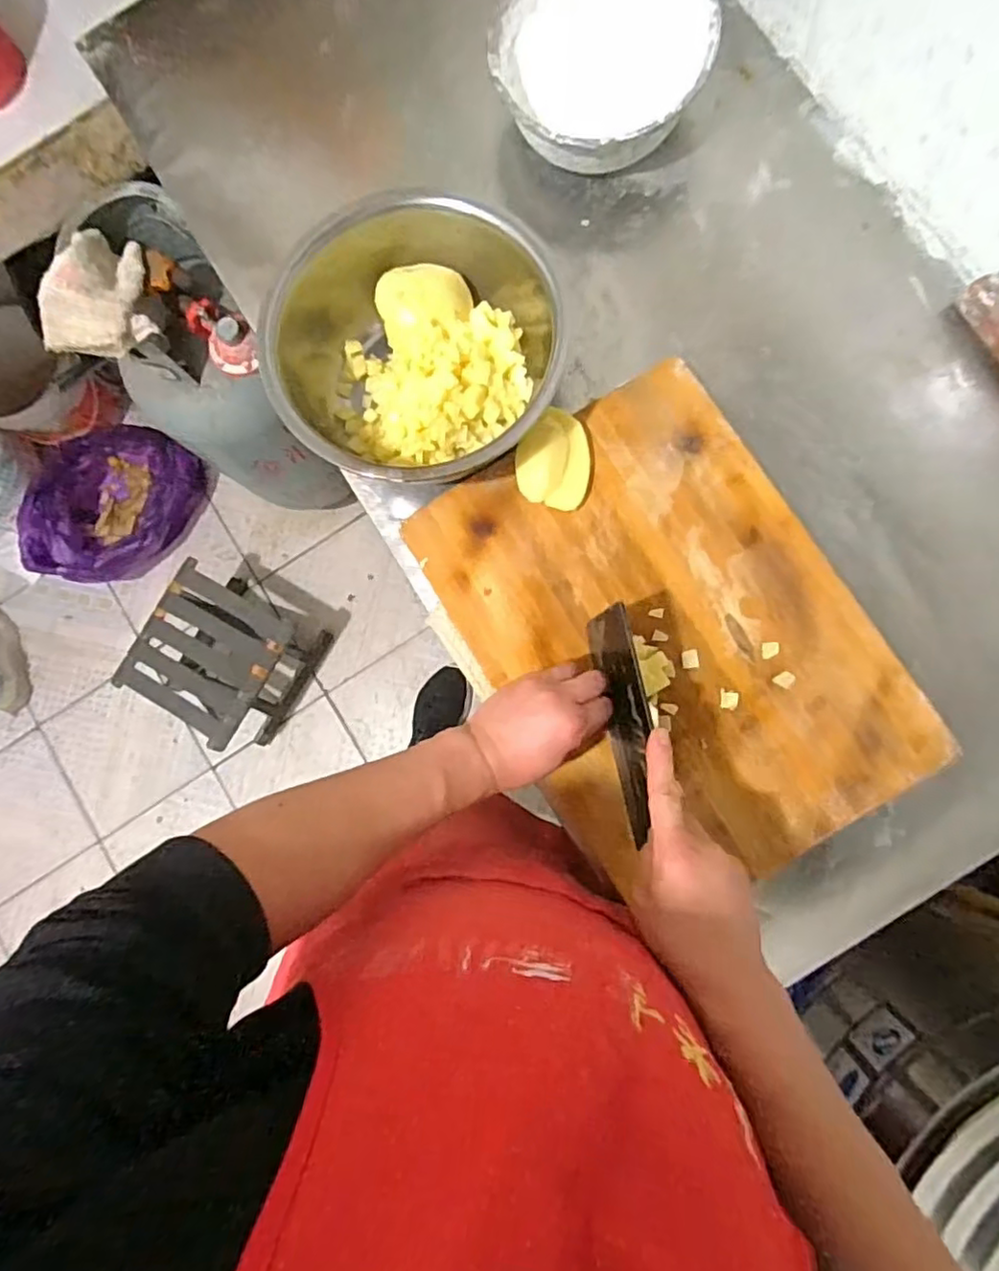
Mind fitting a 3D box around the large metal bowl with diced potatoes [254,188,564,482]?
[{"bbox_3d":[-0.064,-0.265,0.574,0.245,0.086,0.244,0,83,4],"label":"large metal bowl with diced potatoes"}]

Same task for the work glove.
[{"bbox_3d":[-0.484,-0.421,0.775,0.141,0.053,0.157,5,85,5],"label":"work glove"}]

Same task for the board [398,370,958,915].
[{"bbox_3d":[0.144,0.000,0.565,0.305,0.024,0.419,-30,82,0],"label":"board"}]

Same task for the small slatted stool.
[{"bbox_3d":[-0.544,0.045,1.291,0.271,0.227,0.271,31,88,6],"label":"small slatted stool"}]

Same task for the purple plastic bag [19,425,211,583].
[{"bbox_3d":[-0.851,-0.282,1.394,0.290,0.185,0.379,29,87,6],"label":"purple plastic bag"}]

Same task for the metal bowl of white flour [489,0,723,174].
[{"bbox_3d":[0.092,-0.528,0.594,0.194,0.085,0.180,0,83,4],"label":"metal bowl of white flour"}]

